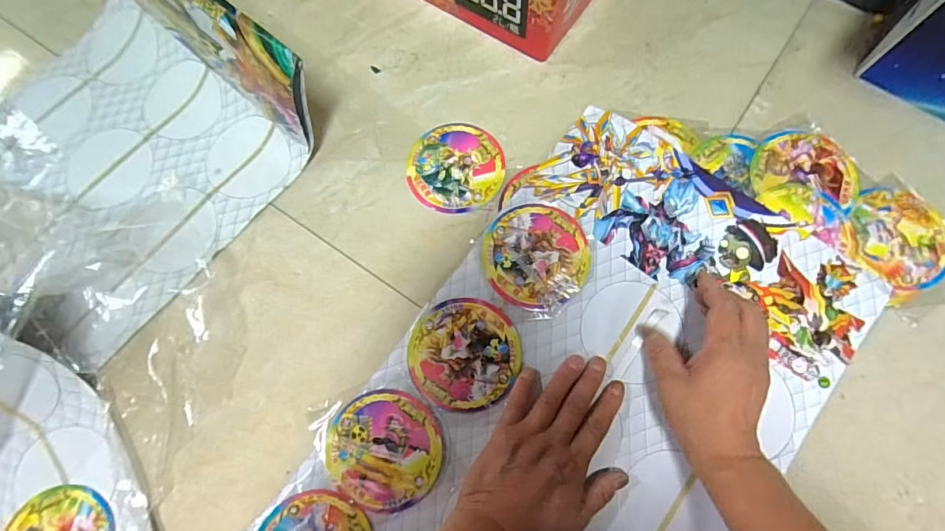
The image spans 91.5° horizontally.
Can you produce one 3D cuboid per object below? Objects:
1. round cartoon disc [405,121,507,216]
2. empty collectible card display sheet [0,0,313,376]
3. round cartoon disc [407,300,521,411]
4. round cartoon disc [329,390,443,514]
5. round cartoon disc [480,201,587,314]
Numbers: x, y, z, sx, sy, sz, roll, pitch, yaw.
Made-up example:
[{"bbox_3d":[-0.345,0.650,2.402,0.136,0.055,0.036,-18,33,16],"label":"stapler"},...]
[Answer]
[{"bbox_3d":[-0.017,-0.098,0.456,0.092,0.004,0.094,-1,74,2],"label":"round cartoon disc"},{"bbox_3d":[-0.358,-0.130,0.427,0.321,0.104,0.304,38,79,12],"label":"empty collectible card display sheet"},{"bbox_3d":[-0.008,0.077,0.402,0.094,0.011,0.092,-1,74,2],"label":"round cartoon disc"},{"bbox_3d":[-0.075,0.154,0.387,0.095,0.007,0.091,-1,74,2],"label":"round cartoon disc"},{"bbox_3d":[0.058,-0.009,0.419,0.092,0.004,0.094,0,80,0],"label":"round cartoon disc"}]

